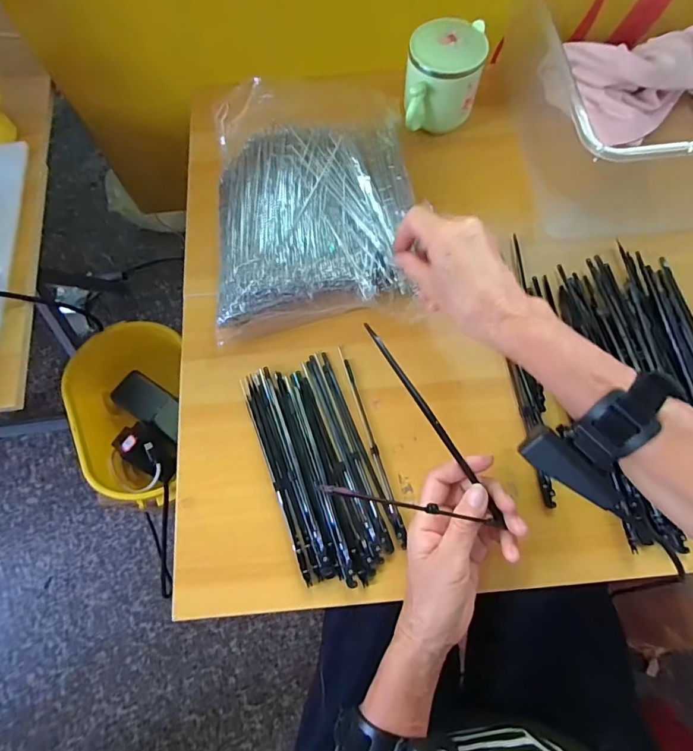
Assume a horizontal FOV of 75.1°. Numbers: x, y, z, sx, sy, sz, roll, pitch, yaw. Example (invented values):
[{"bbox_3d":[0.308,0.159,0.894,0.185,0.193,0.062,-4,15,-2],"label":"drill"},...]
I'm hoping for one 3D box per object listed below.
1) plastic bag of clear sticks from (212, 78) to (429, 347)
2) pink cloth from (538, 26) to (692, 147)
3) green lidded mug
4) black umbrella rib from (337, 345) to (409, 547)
[{"bbox_3d":[-0.031,-0.178,0.461,0.199,0.066,0.280,-4,71,-2],"label":"plastic bag of clear sticks"},{"bbox_3d":[0.341,-0.347,0.509,0.191,0.063,0.130,-31,74,-11],"label":"pink cloth"},{"bbox_3d":[0.103,-0.318,0.488,0.076,0.077,0.089,6,71,2],"label":"green lidded mug"},{"bbox_3d":[0.023,0.058,0.409,0.008,0.004,0.186,-15,71,-6],"label":"black umbrella rib"}]

